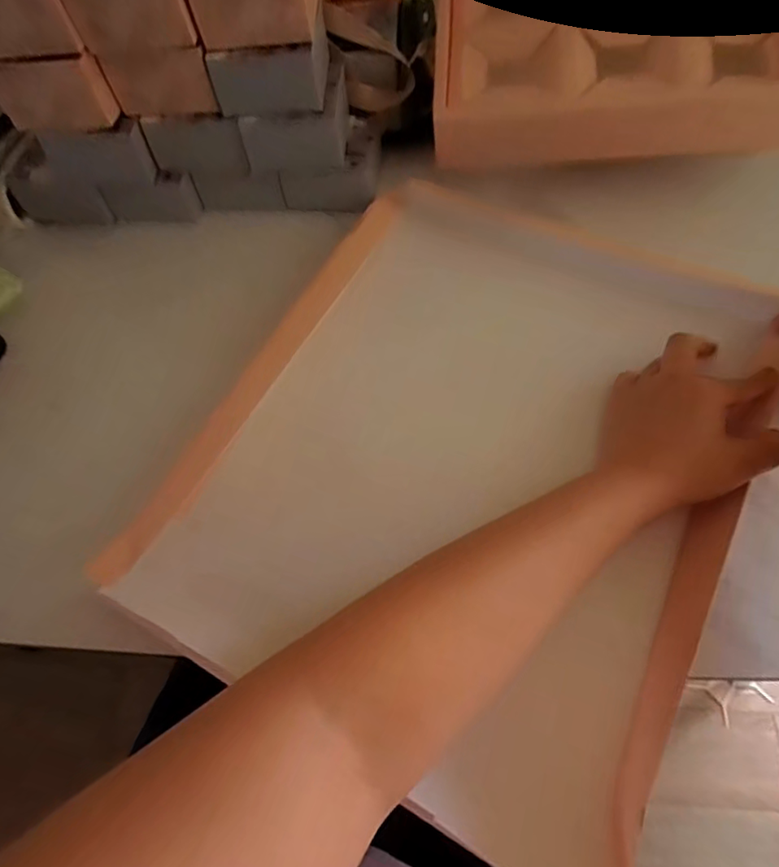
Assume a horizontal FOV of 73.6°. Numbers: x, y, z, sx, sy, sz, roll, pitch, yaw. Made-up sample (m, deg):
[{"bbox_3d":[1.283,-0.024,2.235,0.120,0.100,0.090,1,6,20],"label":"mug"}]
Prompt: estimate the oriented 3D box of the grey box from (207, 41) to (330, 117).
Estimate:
[{"bbox_3d":[-0.097,-0.305,0.430,0.083,0.045,0.069,-2,60,3],"label":"grey box"}]

